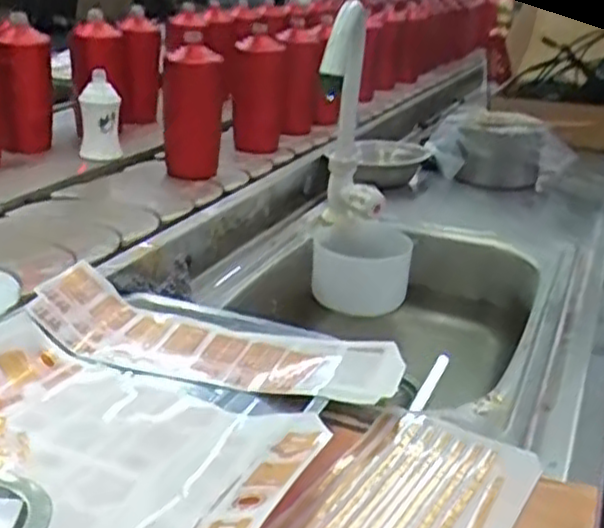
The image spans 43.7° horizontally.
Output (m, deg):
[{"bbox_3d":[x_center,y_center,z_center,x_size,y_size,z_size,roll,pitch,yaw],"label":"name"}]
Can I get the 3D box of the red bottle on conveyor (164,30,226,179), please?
[{"bbox_3d":[-0.146,-0.202,1.021,0.079,0.174,0.084,-1,24,-12],"label":"red bottle on conveyor"}]

